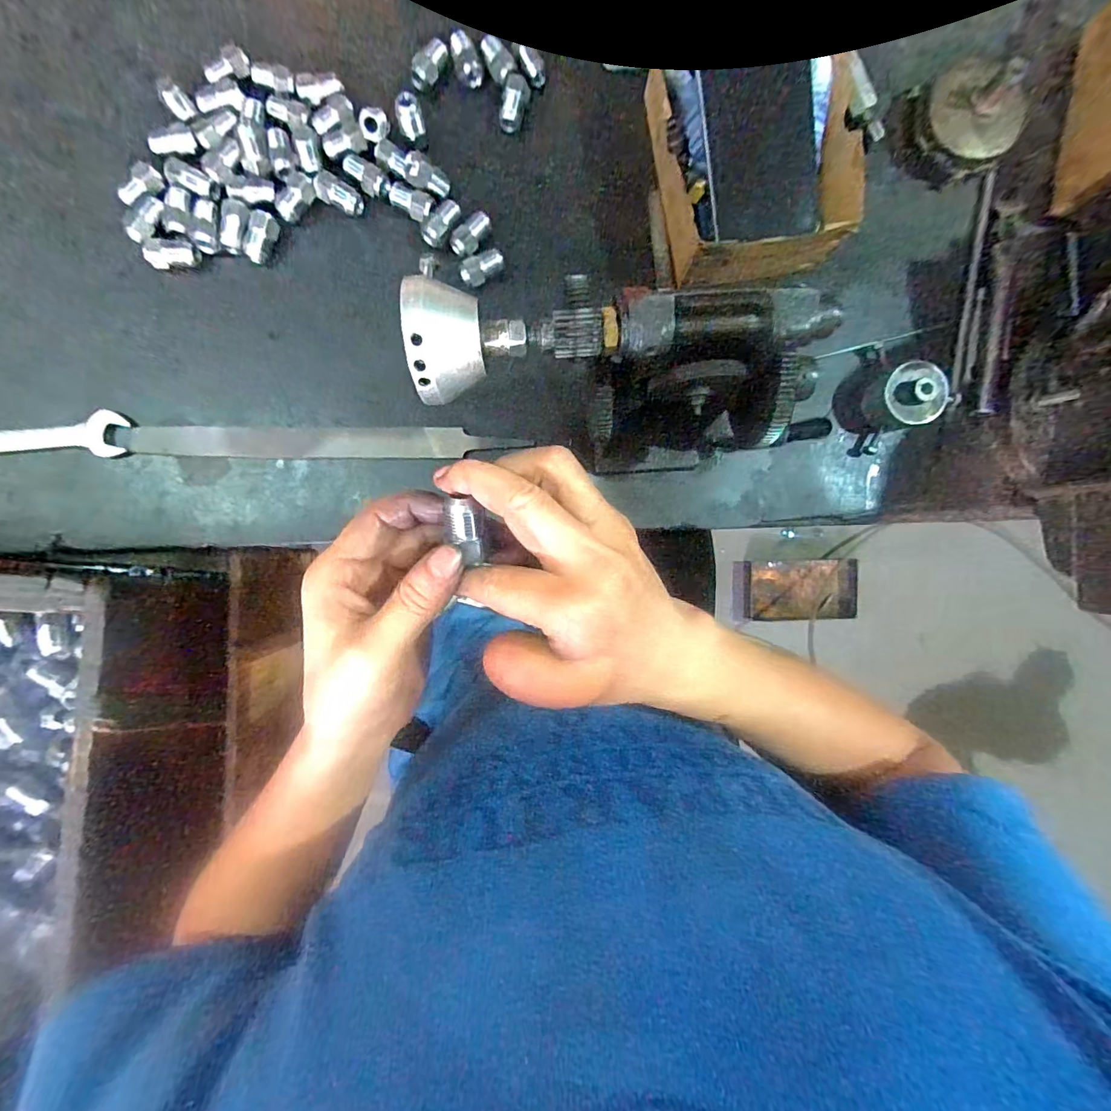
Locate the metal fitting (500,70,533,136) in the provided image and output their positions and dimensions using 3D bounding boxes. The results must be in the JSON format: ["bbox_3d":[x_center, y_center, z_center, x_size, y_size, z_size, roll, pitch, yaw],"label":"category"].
[{"bbox_3d":[-0.032,-0.348,0.372,0.019,0.014,0.041,12,90,-3],"label":"metal fitting"}]

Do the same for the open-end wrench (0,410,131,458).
[{"bbox_3d":[-0.411,-0.086,0.366,0.167,0.012,0.034,-5,91,-3],"label":"open-end wrench"}]

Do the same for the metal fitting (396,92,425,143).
[{"bbox_3d":[-0.108,-0.326,0.361,0.018,0.028,0.015,-19,91,-2],"label":"metal fitting"}]

